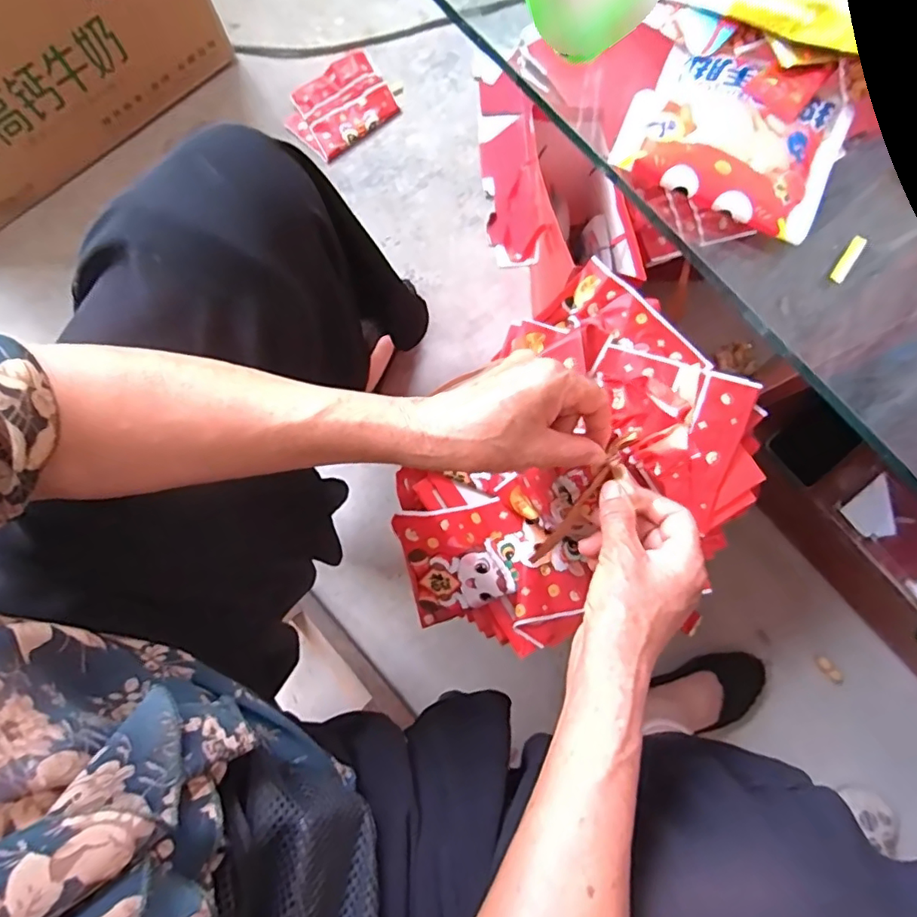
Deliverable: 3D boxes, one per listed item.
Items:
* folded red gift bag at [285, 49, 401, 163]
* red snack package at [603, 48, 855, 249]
[{"bbox_3d":[-0.188,-0.560,0.867,0.163,0.037,0.121,-37,81,-8],"label":"folded red gift bag"},{"bbox_3d":[0.165,-0.195,0.326,0.121,0.013,0.107,26,79,4],"label":"red snack package"}]

